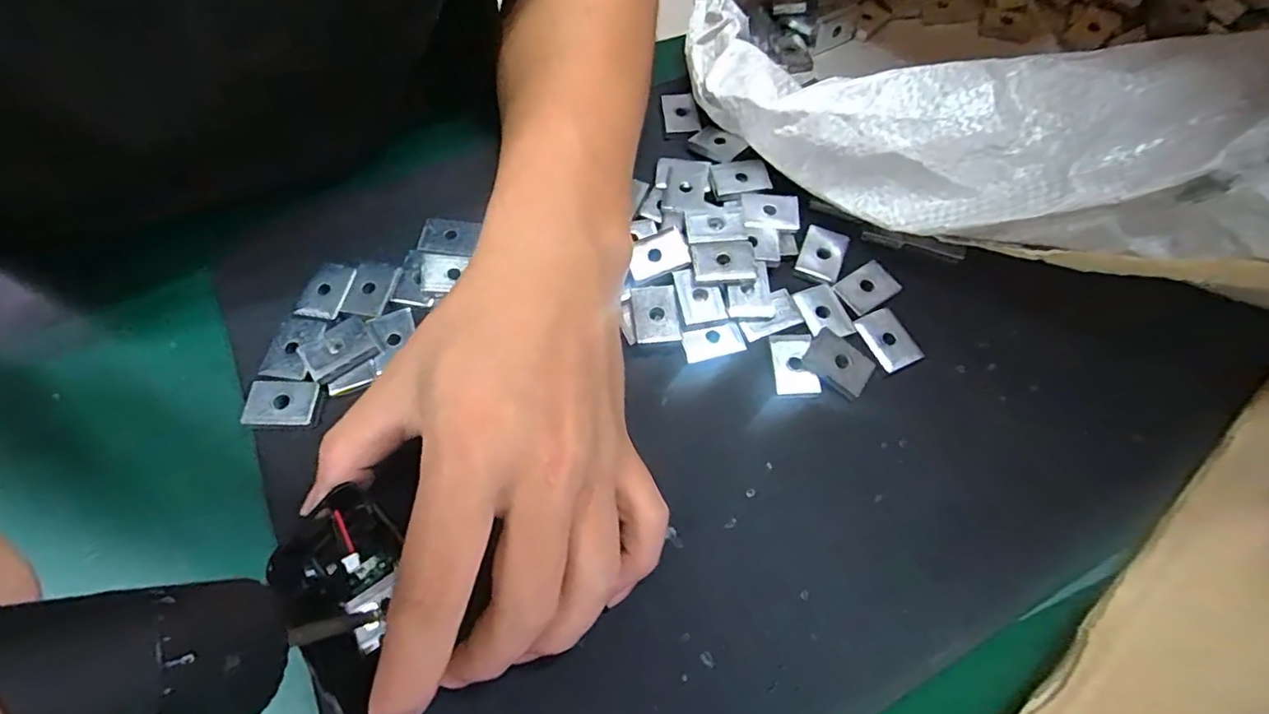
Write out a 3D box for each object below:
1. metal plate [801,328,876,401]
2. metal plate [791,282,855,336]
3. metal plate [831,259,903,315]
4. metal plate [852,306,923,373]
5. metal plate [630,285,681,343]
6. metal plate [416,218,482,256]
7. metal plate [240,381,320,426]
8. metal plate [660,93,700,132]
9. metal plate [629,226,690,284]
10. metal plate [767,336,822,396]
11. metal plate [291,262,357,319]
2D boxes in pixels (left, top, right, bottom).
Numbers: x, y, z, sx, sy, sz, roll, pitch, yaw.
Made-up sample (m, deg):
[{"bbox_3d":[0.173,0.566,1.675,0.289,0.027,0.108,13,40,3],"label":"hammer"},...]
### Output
[{"bbox_3d":[0.087,0.003,0.248,0.028,0.005,0.021,34,69,15],"label":"metal plate"},{"bbox_3d":[0.085,-0.021,0.261,0.020,0.004,0.027,-17,66,-8],"label":"metal plate"},{"bbox_3d":[0.108,-0.032,0.268,0.028,0.004,0.020,-30,69,-14],"label":"metal plate"},{"bbox_3d":[0.112,-0.008,0.256,0.018,0.004,0.028,-22,67,-10],"label":"metal plate"},{"bbox_3d":[0.009,-0.020,0.253,0.019,0.004,0.026,-6,65,-3],"label":"metal plate"},{"bbox_3d":[-0.090,-0.057,0.275,0.025,0.004,0.020,8,65,3],"label":"metal plate"},{"bbox_3d":[-0.146,0.019,0.238,0.030,0.004,0.018,3,65,1],"label":"metal plate"},{"bbox_3d":[0.024,-0.134,0.315,0.019,0.004,0.026,-8,71,4],"label":"metal plate"},{"bbox_3d":[0.010,-0.047,0.262,0.027,0.004,0.020,-21,67,-10],"label":"metal plate"},{"bbox_3d":[0.069,0.003,0.249,0.018,0.004,0.028,-3,65,-2],"label":"metal plate"},{"bbox_3d":[-0.140,-0.030,0.261,0.018,0.004,0.028,13,65,6],"label":"metal plate"}]

